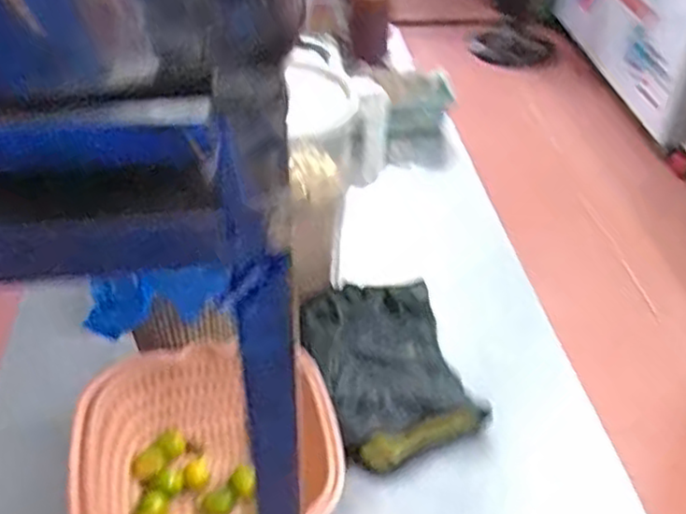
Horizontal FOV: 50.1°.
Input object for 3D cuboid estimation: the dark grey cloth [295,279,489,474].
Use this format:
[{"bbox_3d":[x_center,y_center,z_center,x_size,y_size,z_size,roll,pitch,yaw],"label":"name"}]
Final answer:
[{"bbox_3d":[0.047,0.115,0.767,0.145,0.032,0.215,-10,40,-12],"label":"dark grey cloth"}]

